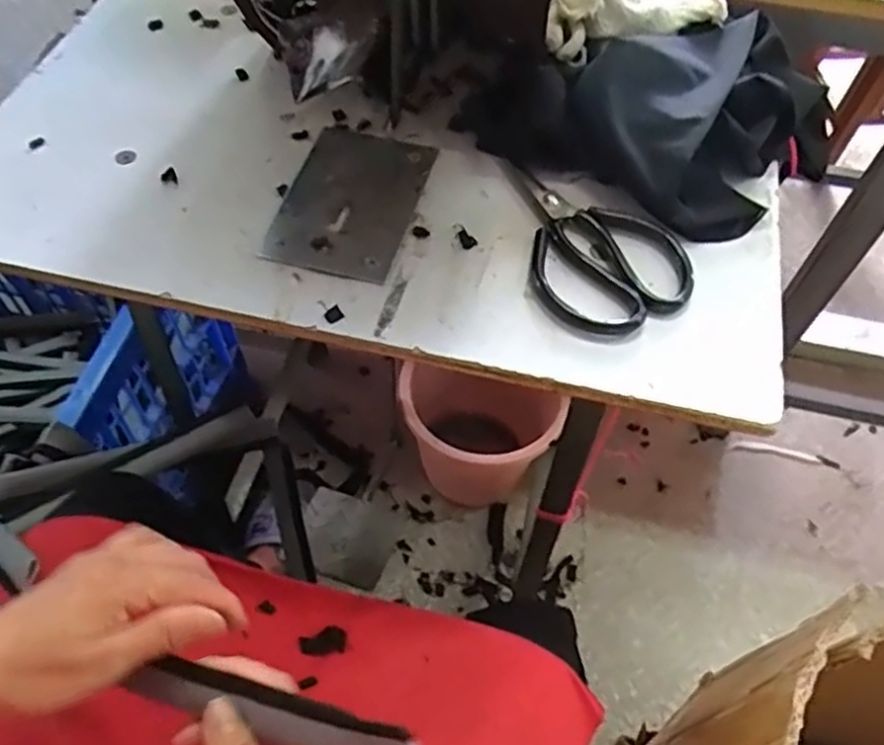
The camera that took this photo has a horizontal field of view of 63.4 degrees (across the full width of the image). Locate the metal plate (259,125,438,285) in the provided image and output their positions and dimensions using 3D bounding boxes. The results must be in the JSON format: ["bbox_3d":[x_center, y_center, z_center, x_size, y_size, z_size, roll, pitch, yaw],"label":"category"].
[{"bbox_3d":[-0.065,-0.130,0.522,0.093,0.005,0.144,12,58,7],"label":"metal plate"}]

